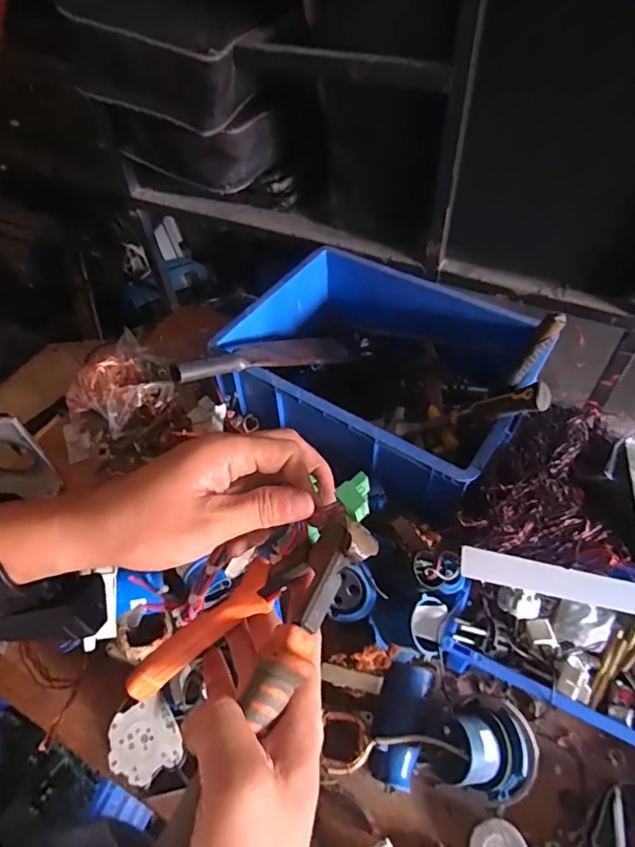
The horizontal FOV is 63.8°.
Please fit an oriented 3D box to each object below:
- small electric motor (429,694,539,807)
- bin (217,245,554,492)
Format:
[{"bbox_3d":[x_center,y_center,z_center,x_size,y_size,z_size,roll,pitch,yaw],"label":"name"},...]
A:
[{"bbox_3d":[0.195,0.382,0.606,0.116,0.094,0.101,13,53,13],"label":"small electric motor"},{"bbox_3d":[0.112,-0.086,0.894,0.460,0.172,0.355,26,57,22],"label":"bin"}]

